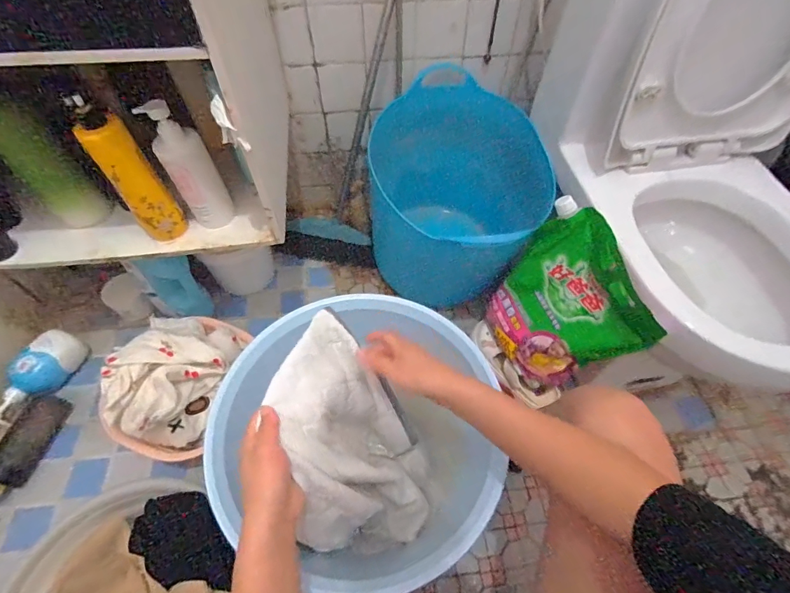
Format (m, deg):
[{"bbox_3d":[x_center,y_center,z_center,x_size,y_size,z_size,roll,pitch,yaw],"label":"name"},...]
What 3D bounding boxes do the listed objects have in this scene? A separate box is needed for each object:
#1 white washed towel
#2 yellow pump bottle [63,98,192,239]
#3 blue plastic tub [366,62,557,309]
[{"bbox_3d":[-0.046,0.180,0.507,0.156,0.242,0.249,-11,57,-6],"label":"white washed towel"},{"bbox_3d":[-0.378,-0.168,0.564,0.053,0.222,0.047,-23,59,-13],"label":"yellow pump bottle"},{"bbox_3d":[0.124,-0.219,0.907,0.355,0.359,0.430,-10,57,-5],"label":"blue plastic tub"}]

